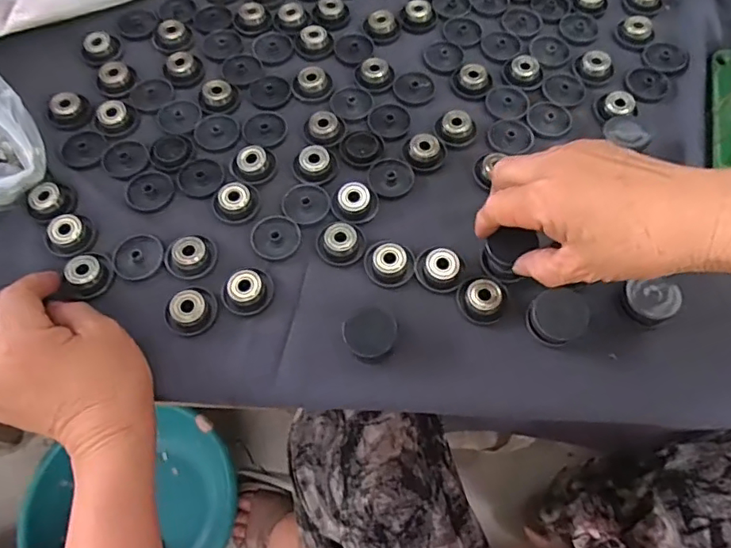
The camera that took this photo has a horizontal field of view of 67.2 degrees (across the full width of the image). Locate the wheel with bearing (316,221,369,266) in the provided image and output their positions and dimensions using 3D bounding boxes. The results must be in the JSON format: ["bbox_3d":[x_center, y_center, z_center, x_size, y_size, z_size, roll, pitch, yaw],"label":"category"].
[{"bbox_3d":[-0.016,-0.023,0.376,0.034,0.011,0.029,-5,64,-2],"label":"wheel with bearing"}]

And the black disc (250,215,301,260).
[{"bbox_3d":[-0.062,-0.026,0.380,0.033,0.005,0.033,0,63,0],"label":"black disc"}]

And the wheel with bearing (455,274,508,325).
[{"bbox_3d":[0.077,0.013,0.360,0.032,0.014,0.032,0,63,0],"label":"wheel with bearing"}]

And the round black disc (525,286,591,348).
[{"bbox_3d":[0.121,0.027,0.346,0.036,0.013,0.033,-2,75,9],"label":"round black disc"}]

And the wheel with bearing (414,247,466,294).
[{"bbox_3d":[0.050,-0.003,0.364,0.034,0.012,0.029,4,64,3],"label":"wheel with bearing"}]

